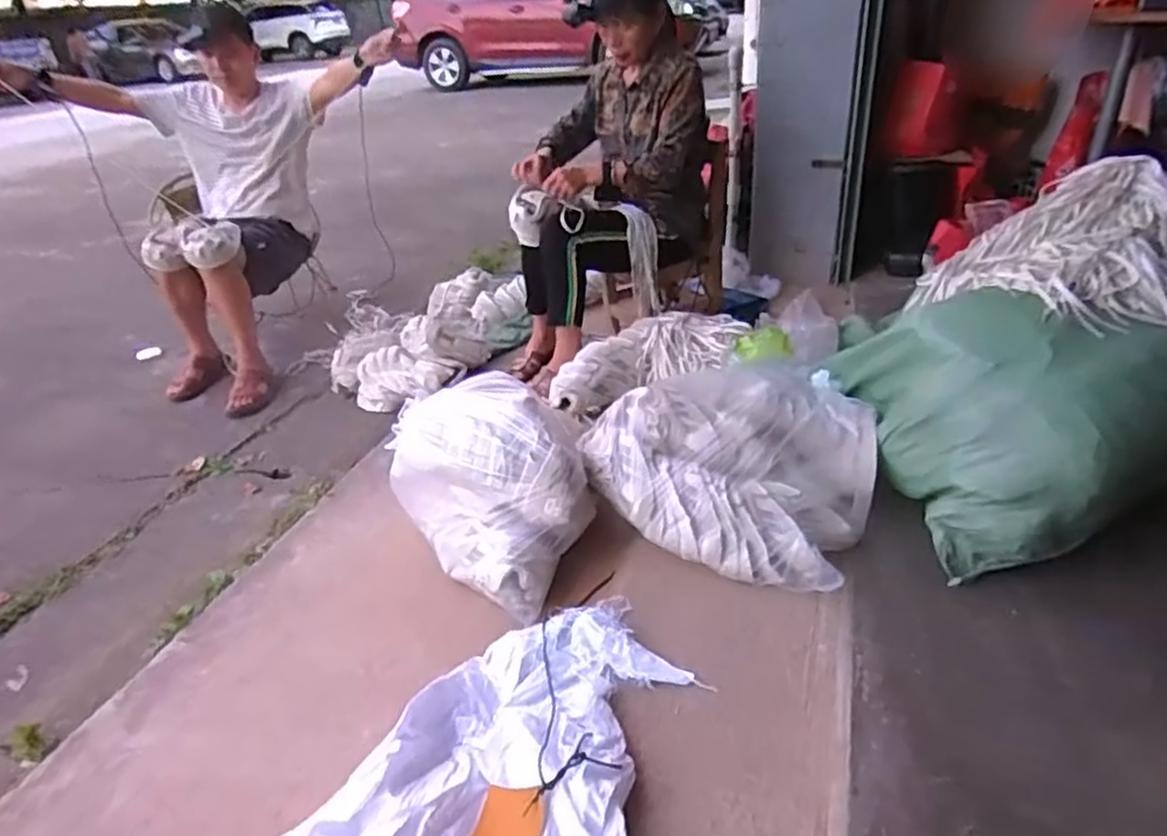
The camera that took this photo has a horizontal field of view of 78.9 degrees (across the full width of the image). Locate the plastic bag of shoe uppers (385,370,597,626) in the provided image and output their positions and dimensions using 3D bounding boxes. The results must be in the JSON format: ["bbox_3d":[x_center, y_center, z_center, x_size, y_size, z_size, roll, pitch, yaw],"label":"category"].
[{"bbox_3d":[-0.173,0.118,1.411,0.319,0.265,0.492,-24,36,-28],"label":"plastic bag of shoe uppers"}]

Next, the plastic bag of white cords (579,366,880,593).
[{"bbox_3d":[0.298,0.079,1.394,0.504,0.217,0.455,14,36,28],"label":"plastic bag of white cords"}]

